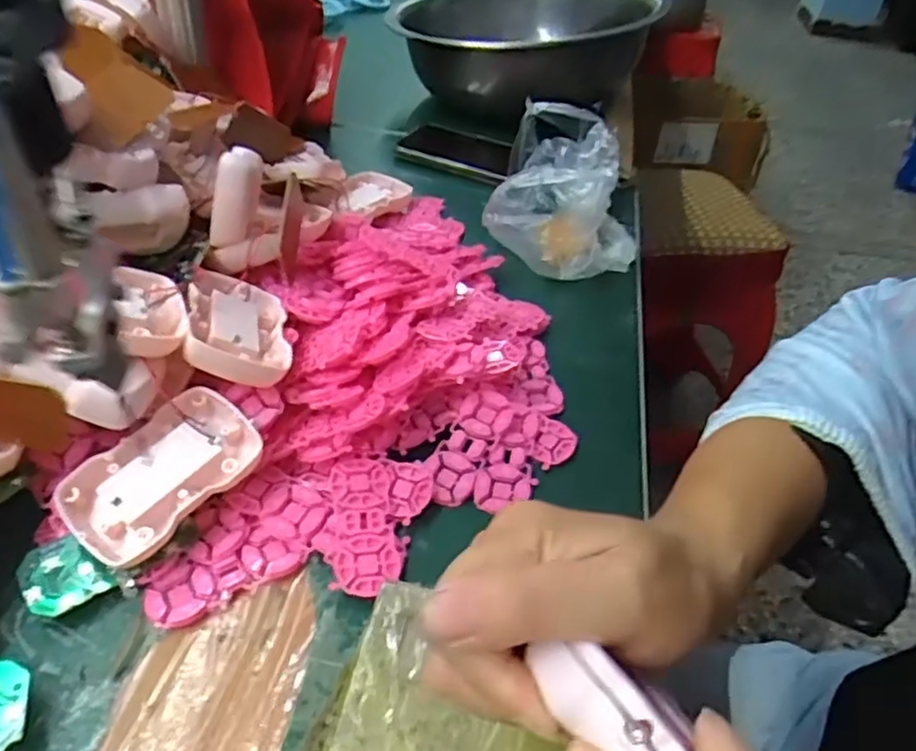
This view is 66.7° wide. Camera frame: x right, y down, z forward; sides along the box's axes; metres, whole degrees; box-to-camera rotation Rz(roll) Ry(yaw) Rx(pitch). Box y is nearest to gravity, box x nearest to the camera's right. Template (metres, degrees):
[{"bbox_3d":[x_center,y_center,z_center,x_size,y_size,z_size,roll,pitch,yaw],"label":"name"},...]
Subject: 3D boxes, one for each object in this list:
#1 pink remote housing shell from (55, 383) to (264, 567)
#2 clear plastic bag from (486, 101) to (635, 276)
[{"bbox_3d":[-0.142,0.048,0.338,0.054,0.015,0.089,40,64,10],"label":"pink remote housing shell"},{"bbox_3d":[0.090,-0.146,0.559,0.118,0.082,0.143,13,43,8],"label":"clear plastic bag"}]

